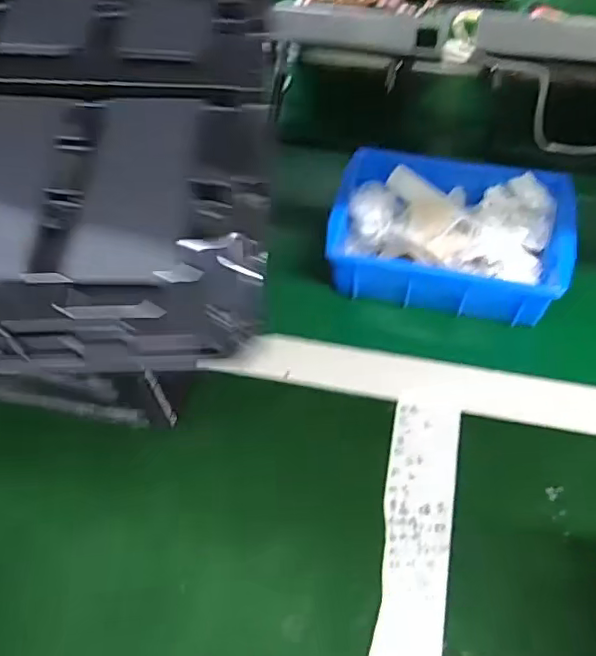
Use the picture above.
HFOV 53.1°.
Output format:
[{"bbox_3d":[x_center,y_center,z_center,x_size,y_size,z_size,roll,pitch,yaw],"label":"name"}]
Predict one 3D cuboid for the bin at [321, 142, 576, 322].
[{"bbox_3d":[0.137,-0.087,0.546,0.201,0.072,0.143,13,61,11],"label":"bin"}]

